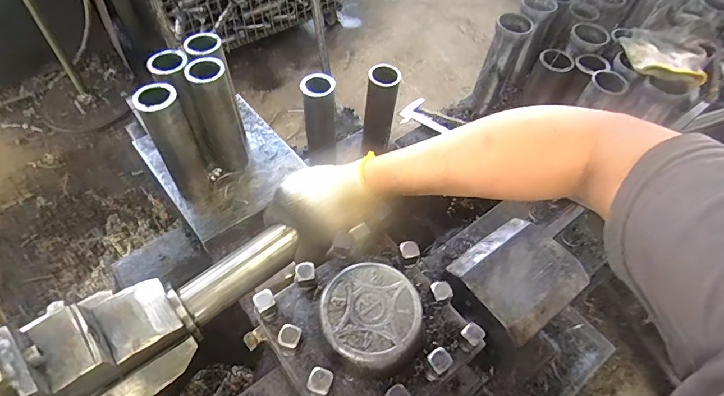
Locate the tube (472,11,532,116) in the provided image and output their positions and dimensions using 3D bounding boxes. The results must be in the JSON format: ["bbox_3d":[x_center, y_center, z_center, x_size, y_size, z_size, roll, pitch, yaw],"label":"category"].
[{"bbox_3d":[0.248,-0.238,0.765,0.058,0.176,0.060,23,57,12],"label":"tube"}]

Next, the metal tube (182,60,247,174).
[{"bbox_3d":[-0.188,-0.104,0.565,0.049,0.165,0.054,-15,58,-13],"label":"metal tube"}]

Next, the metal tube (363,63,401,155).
[{"bbox_3d":[0.028,-0.133,0.654,0.043,0.153,0.042,14,56,6],"label":"metal tube"}]

